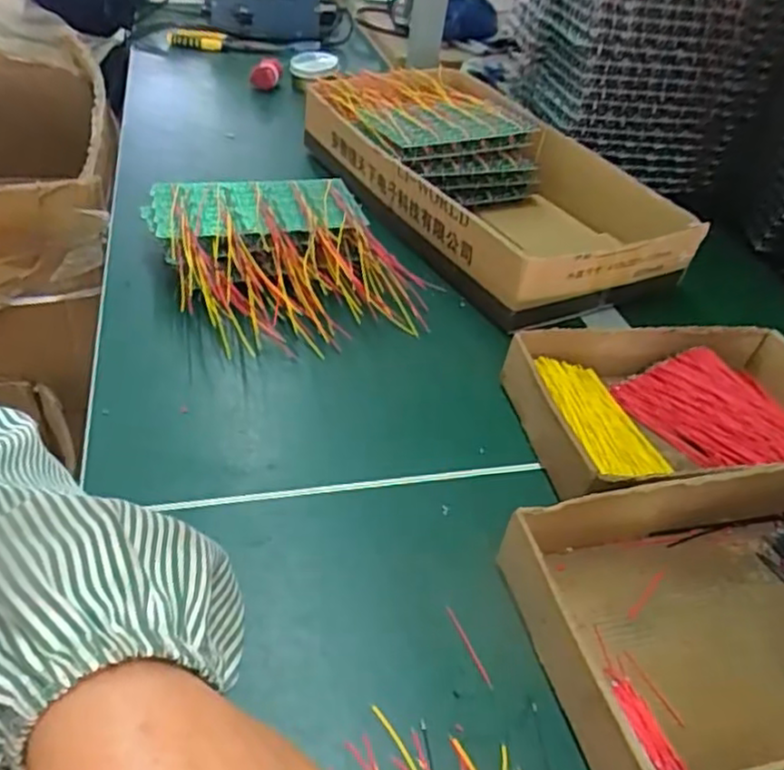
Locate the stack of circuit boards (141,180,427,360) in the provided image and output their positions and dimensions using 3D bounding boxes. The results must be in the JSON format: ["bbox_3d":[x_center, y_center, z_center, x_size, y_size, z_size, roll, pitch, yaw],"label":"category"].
[{"bbox_3d":[-0.089,-0.108,0.597,0.190,0.054,0.216,-15,45,-27],"label":"stack of circuit boards"}]

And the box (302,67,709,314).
[{"bbox_3d":[0.095,-0.215,0.722,0.240,0.074,0.407,-14,44,-26],"label":"box"}]

